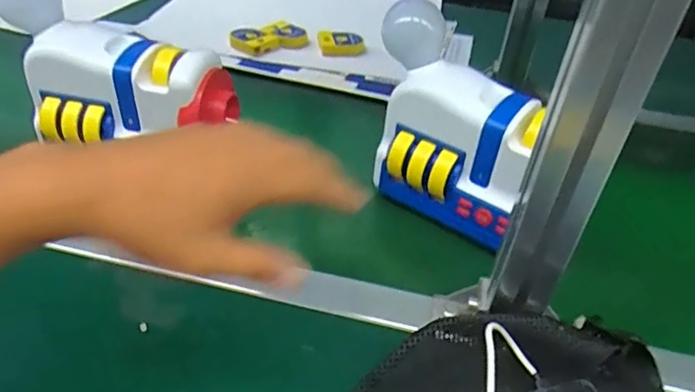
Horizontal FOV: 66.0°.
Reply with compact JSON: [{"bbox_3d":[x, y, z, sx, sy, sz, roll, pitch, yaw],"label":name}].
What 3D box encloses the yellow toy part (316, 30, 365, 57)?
[{"bbox_3d":[-0.010,-0.257,0.895,0.077,0.028,0.041,-4,40,-11],"label":"yellow toy part"}]

